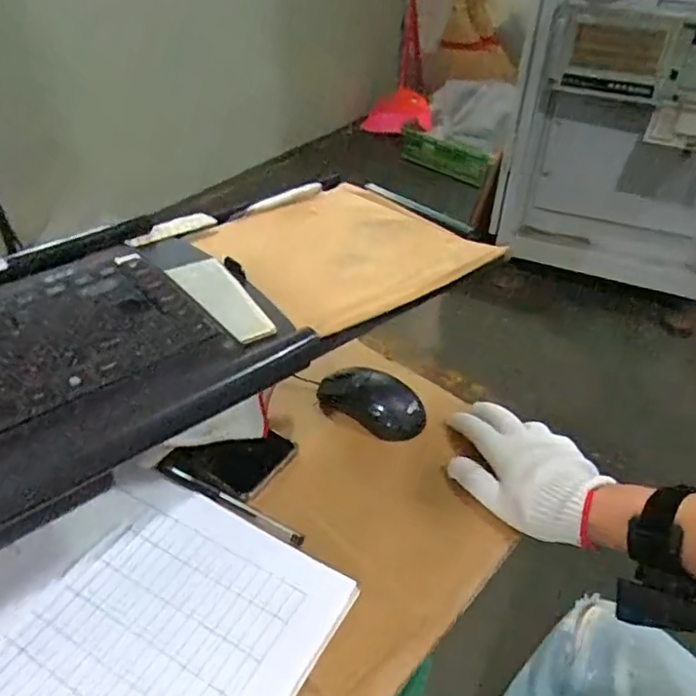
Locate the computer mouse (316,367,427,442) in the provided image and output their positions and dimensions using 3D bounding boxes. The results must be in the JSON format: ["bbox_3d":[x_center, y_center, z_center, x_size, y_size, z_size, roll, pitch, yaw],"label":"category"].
[{"bbox_3d":[0.025,0.055,0.592,0.109,0.038,0.051,19,41,22],"label":"computer mouse"}]

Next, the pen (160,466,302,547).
[{"bbox_3d":[-0.099,0.130,0.500,0.139,0.007,0.013,19,41,21],"label":"pen"}]

